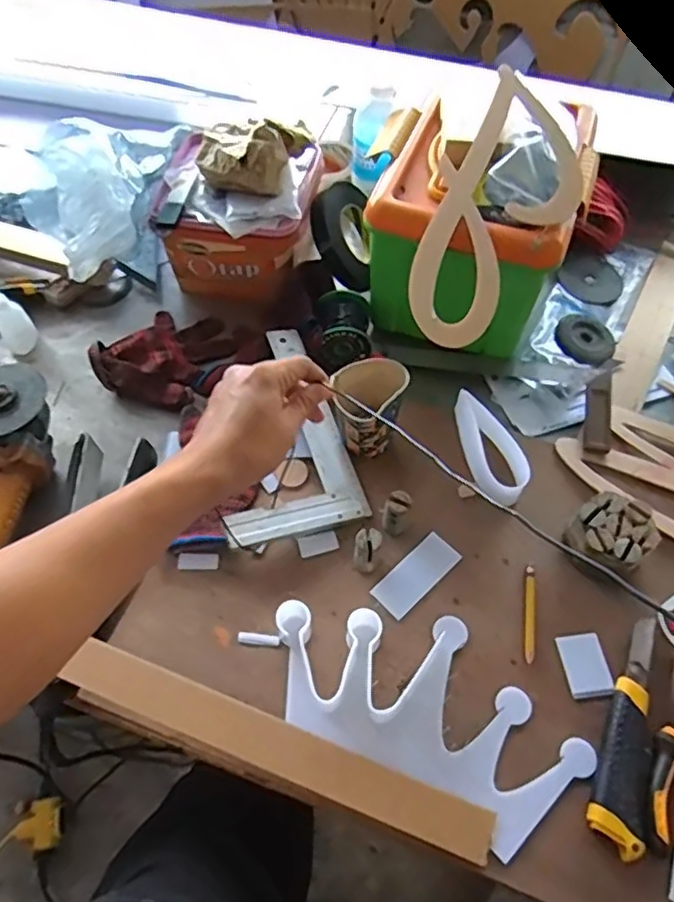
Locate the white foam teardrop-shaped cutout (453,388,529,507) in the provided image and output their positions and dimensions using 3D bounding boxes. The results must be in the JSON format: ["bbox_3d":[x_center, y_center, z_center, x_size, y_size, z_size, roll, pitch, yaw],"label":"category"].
[{"bbox_3d":[0.162,-0.004,0.680,0.048,0.036,0.134,-18,61,-10],"label":"white foam teardrop-shaped cutout"}]

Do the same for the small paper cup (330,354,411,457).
[{"bbox_3d":[0.033,-0.045,0.661,0.069,0.084,0.075,0,59,0],"label":"small paper cup"}]

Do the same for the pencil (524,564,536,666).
[{"bbox_3d":[0.183,0.153,0.594,0.010,0.004,0.093,8,60,5],"label":"pencil"}]

